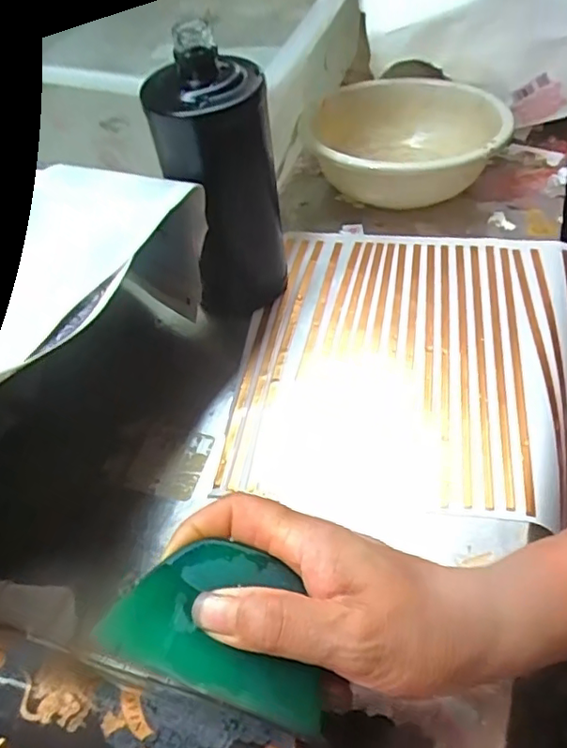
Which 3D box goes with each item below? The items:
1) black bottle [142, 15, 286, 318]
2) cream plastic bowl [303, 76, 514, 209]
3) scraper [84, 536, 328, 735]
[{"bbox_3d":[-0.040,-0.127,0.415,0.063,0.196,0.077,37,61,28],"label":"black bottle"},{"bbox_3d":[0.119,-0.232,0.583,0.188,0.070,0.197,25,56,21],"label":"cream plastic bowl"},{"bbox_3d":[-0.021,0.094,0.225,0.083,0.004,0.054,19,48,9],"label":"scraper"}]

